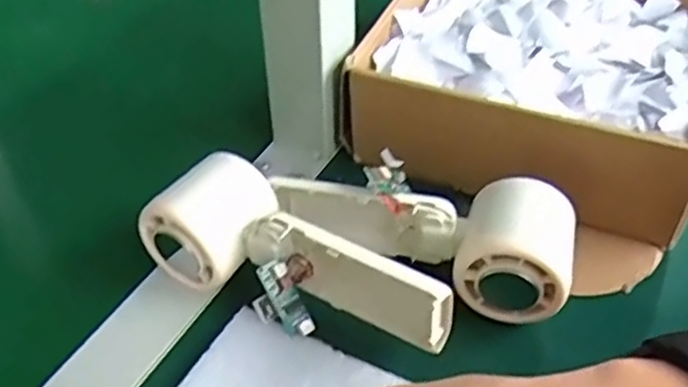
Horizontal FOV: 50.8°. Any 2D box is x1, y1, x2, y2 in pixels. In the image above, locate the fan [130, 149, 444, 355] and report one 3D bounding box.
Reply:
[{"bbox_3d":[-0.021,0.028,0.370,0.164,0.048,0.066,20,48,20],"label":"fan"}]

